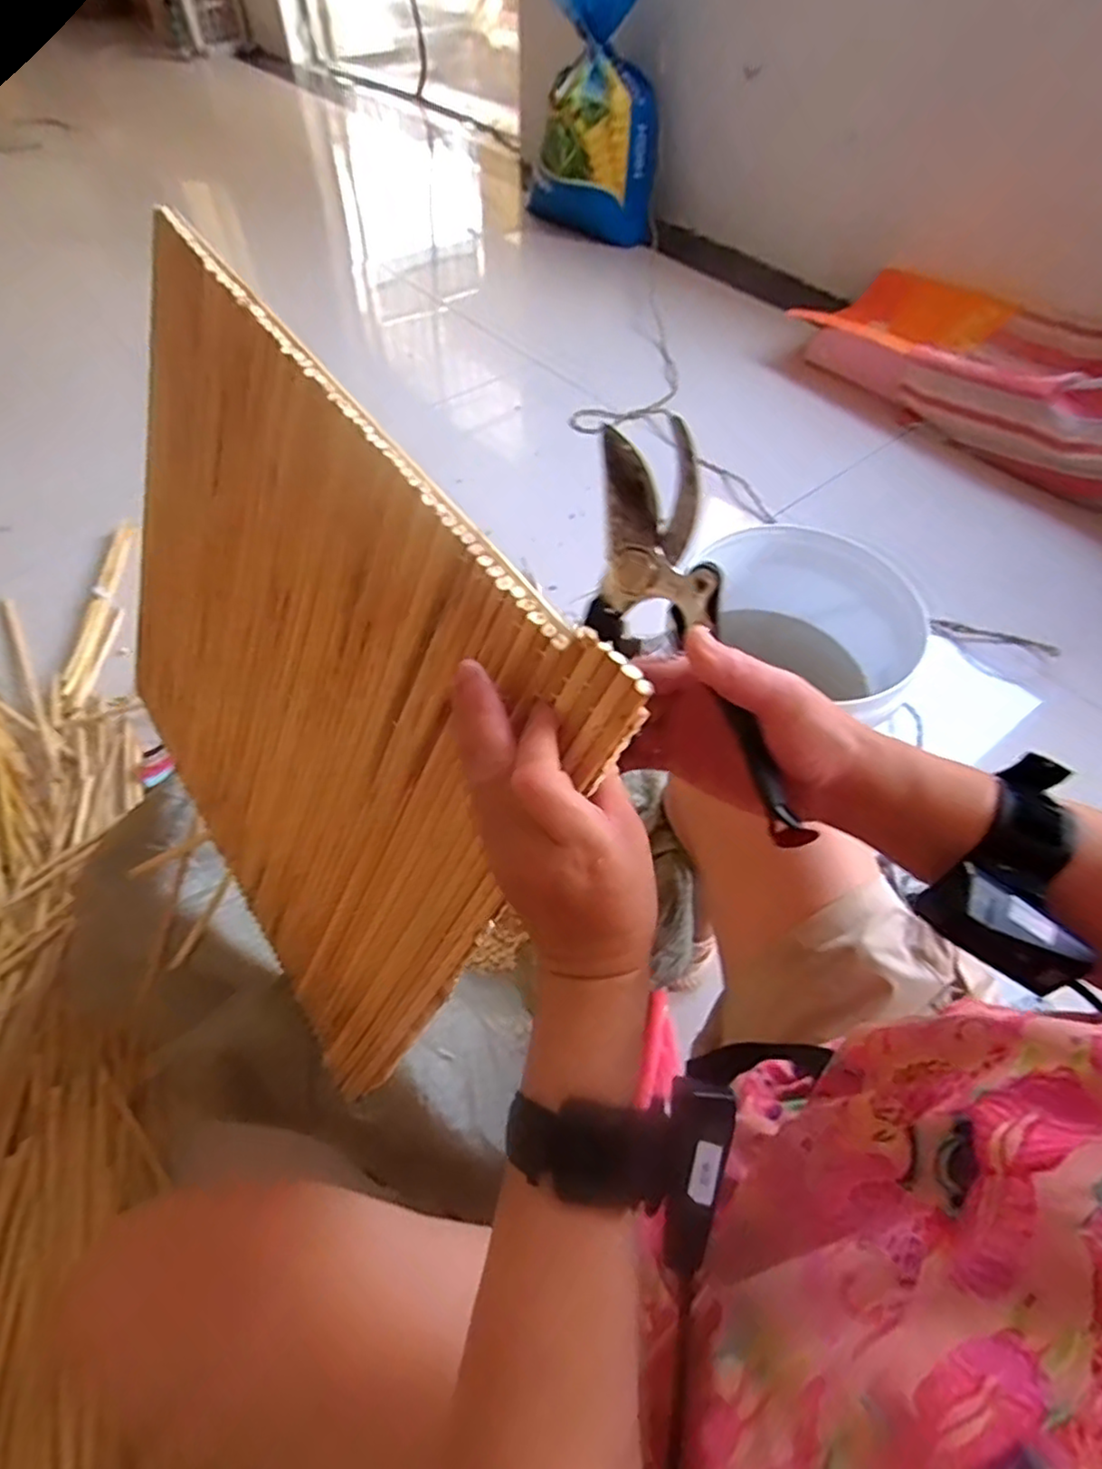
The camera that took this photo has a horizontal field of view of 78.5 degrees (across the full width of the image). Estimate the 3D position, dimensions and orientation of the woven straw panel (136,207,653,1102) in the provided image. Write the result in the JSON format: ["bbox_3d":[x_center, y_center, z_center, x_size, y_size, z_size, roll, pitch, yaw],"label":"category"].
[{"bbox_3d":[-0.193,-0.023,0.481,0.015,0.438,0.454,-18,58,-46],"label":"woven straw panel"}]

